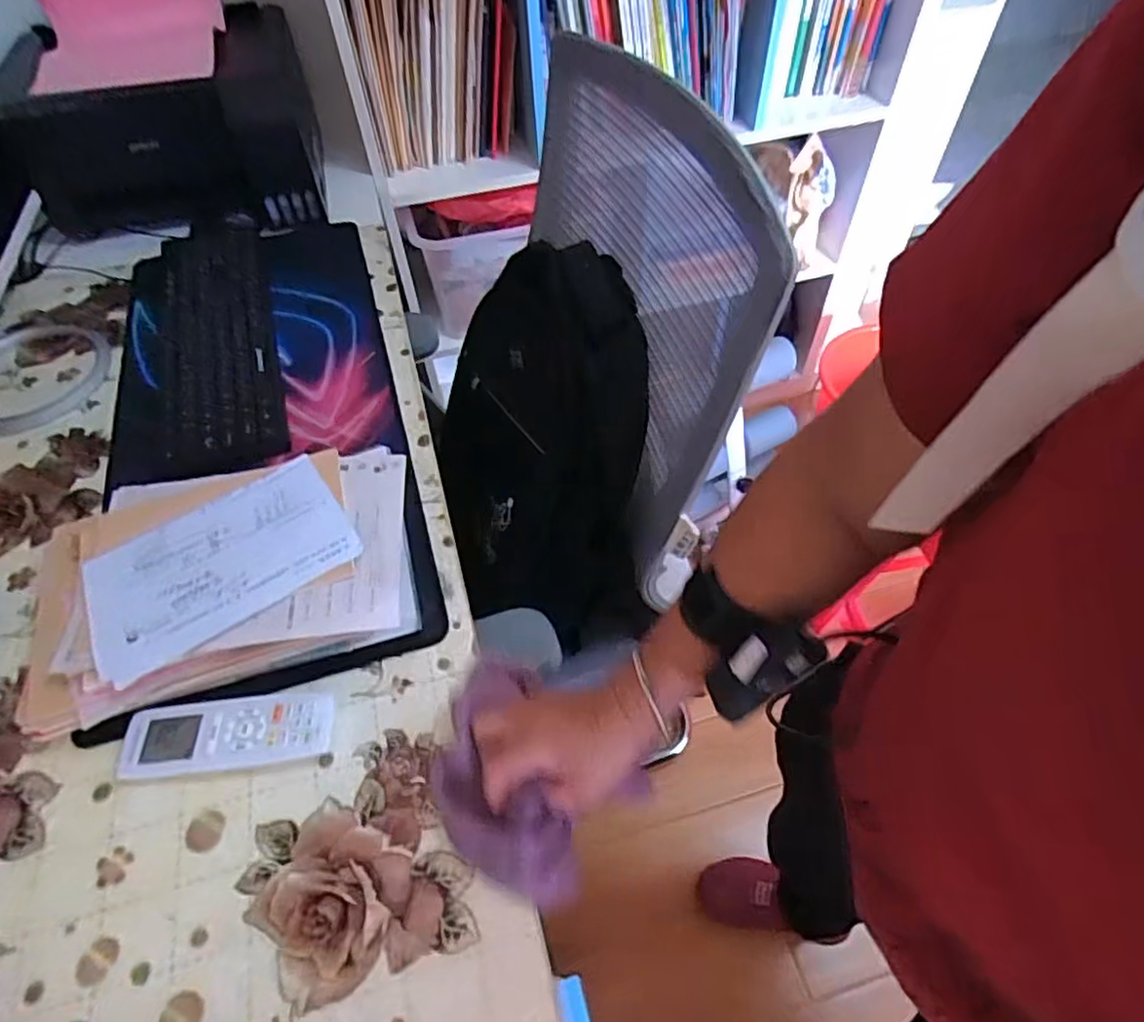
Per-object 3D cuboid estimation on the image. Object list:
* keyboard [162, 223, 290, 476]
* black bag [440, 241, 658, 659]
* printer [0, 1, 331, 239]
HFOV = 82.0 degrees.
[{"bbox_3d":[-0.426,-0.223,0.787,0.122,0.020,0.452,-18,55,-11],"label":"keyboard"},{"bbox_3d":[-0.045,-0.080,0.763,0.228,0.335,0.389,-13,56,-7],"label":"black bag"},{"bbox_3d":[-0.552,-0.545,0.936,0.348,0.181,0.263,-10,55,-5],"label":"printer"}]

